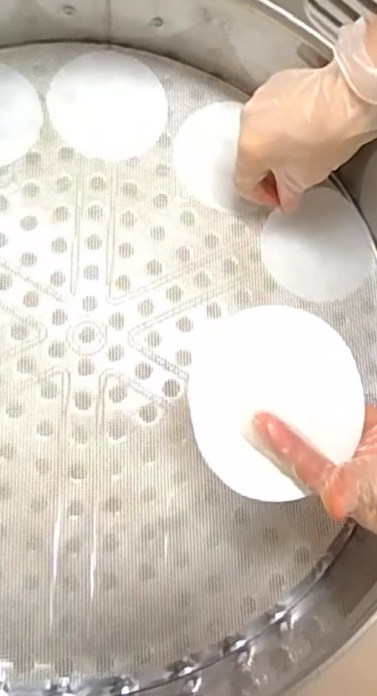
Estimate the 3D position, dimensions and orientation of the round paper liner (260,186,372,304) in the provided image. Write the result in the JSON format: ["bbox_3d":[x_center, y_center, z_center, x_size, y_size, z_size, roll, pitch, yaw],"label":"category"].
[{"bbox_3d":[0.109,-0.083,0.455,0.089,0.005,0.085,0,85,-5],"label":"round paper liner"}]

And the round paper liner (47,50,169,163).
[{"bbox_3d":[-0.068,-0.205,0.460,0.094,0.004,0.093,1,82,-8],"label":"round paper liner"}]

